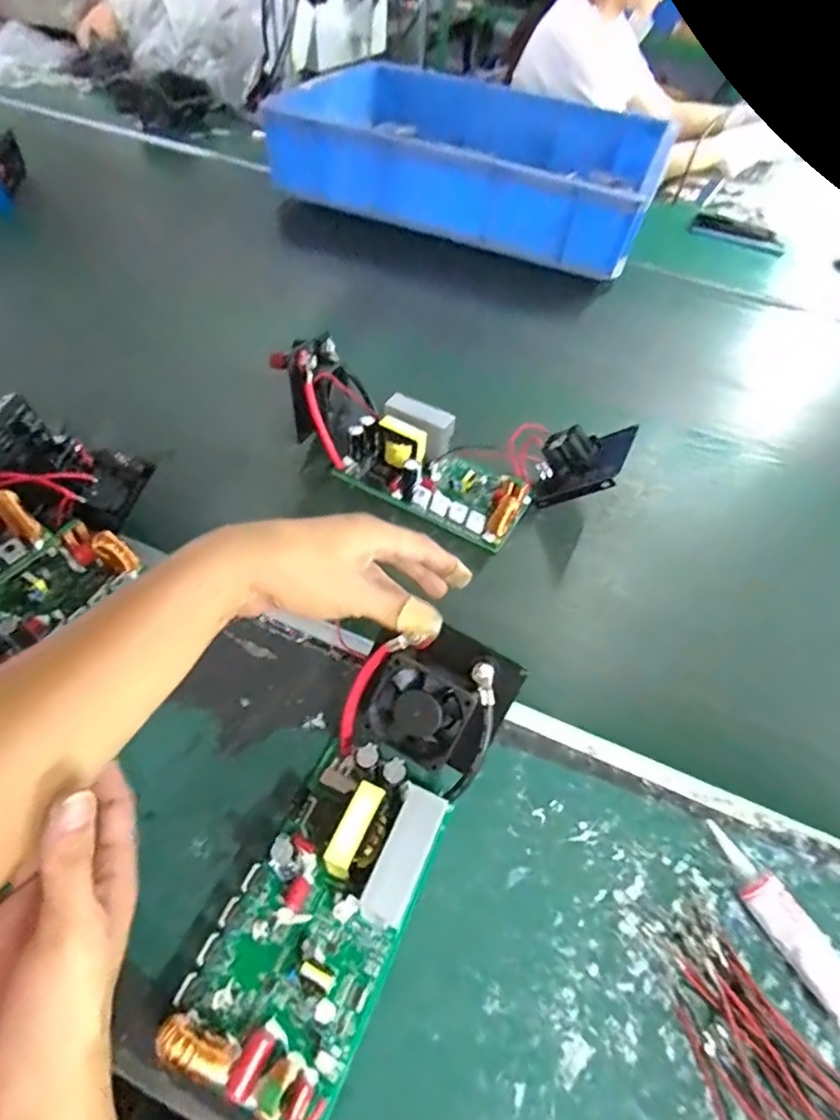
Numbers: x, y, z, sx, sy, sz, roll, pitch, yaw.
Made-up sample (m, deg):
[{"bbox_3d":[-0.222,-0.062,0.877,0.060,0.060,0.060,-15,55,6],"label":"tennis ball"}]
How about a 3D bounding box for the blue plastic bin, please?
[{"bbox_3d":[0.081,-0.645,0.937,0.557,0.111,0.396,16,52,7],"label":"blue plastic bin"}]

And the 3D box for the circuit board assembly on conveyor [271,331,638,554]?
[{"bbox_3d":[0.024,-0.121,0.581,0.331,0.086,0.155,22,53,12],"label":"circuit board assembly on conveyor"}]

